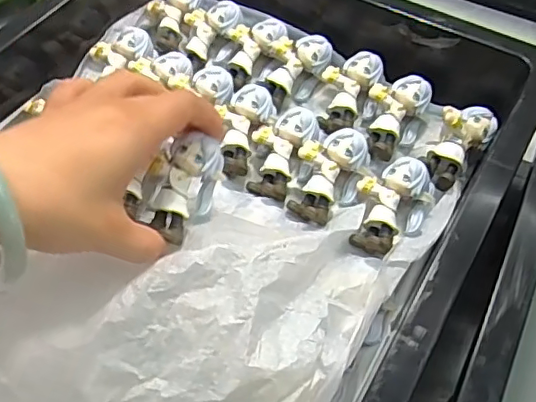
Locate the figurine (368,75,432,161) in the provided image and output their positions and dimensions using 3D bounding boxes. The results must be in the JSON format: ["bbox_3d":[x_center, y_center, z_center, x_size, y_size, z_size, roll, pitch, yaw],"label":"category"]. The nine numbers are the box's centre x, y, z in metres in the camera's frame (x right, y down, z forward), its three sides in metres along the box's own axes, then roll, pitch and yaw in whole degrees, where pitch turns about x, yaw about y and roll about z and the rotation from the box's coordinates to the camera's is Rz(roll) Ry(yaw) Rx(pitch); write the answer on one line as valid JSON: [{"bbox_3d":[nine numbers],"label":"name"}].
[{"bbox_3d":[0.082,-0.055,0.368,0.036,0.029,0.053,25,58,16],"label":"figurine"}]

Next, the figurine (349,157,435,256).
[{"bbox_3d":[0.073,0.005,0.330,0.040,0.029,0.056,20,57,13],"label":"figurine"}]

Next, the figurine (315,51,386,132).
[{"bbox_3d":[0.055,-0.072,0.377,0.037,0.029,0.052,12,56,8],"label":"figurine"}]

